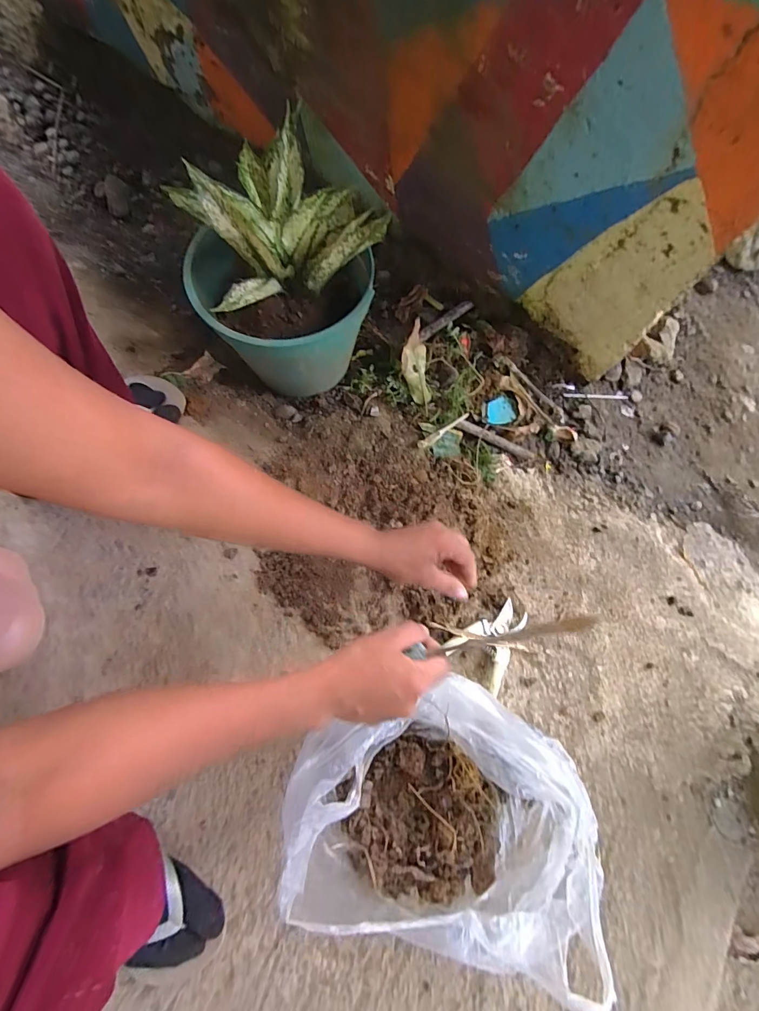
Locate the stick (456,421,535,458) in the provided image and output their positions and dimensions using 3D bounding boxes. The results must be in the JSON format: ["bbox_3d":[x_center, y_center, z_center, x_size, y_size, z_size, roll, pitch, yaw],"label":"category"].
[{"bbox_3d":[0.191,-0.106,0.680,0.138,0.010,0.019,22,75,-9],"label":"stick"}]

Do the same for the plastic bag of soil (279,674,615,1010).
[{"bbox_3d":[0.056,0.324,0.462,0.297,0.149,0.249,11,74,0],"label":"plastic bag of soil"}]

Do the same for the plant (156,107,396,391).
[{"bbox_3d":[-0.123,-0.274,0.545,0.213,0.252,0.217,-25,77,-10],"label":"plant"}]

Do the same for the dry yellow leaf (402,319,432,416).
[{"bbox_3d":[0.056,-0.214,0.657,0.041,0.031,0.134,-8,102,-1],"label":"dry yellow leaf"}]

